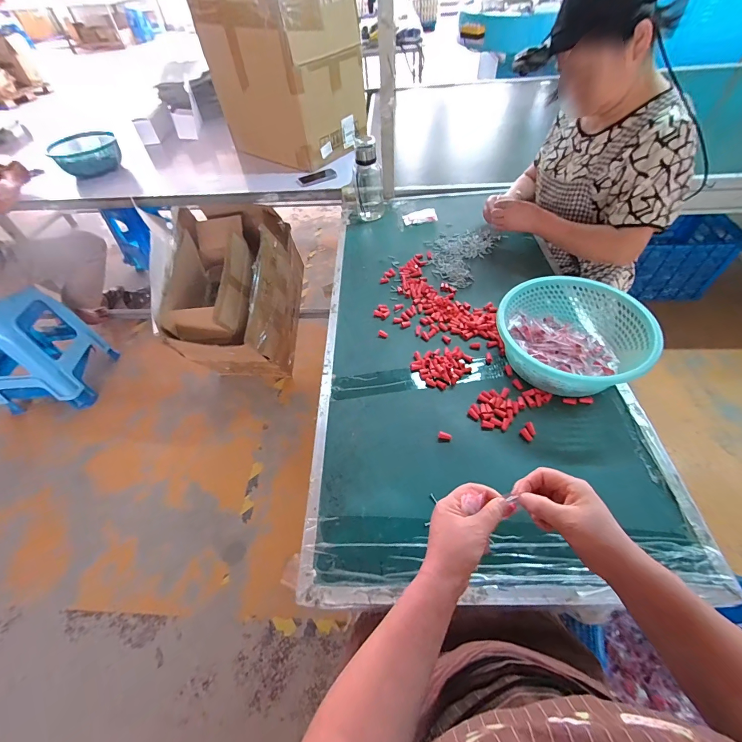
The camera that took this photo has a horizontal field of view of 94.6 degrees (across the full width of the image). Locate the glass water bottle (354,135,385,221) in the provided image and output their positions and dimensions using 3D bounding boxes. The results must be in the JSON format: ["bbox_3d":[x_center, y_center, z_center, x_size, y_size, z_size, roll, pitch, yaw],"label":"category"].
[{"bbox_3d":[-0.005,-0.587,1.054,0.090,0.207,0.084,-4,51,2],"label":"glass water bottle"}]

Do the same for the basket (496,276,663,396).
[{"bbox_3d":[0.390,-0.066,0.686,0.271,0.105,0.253,12,54,14],"label":"basket"}]

